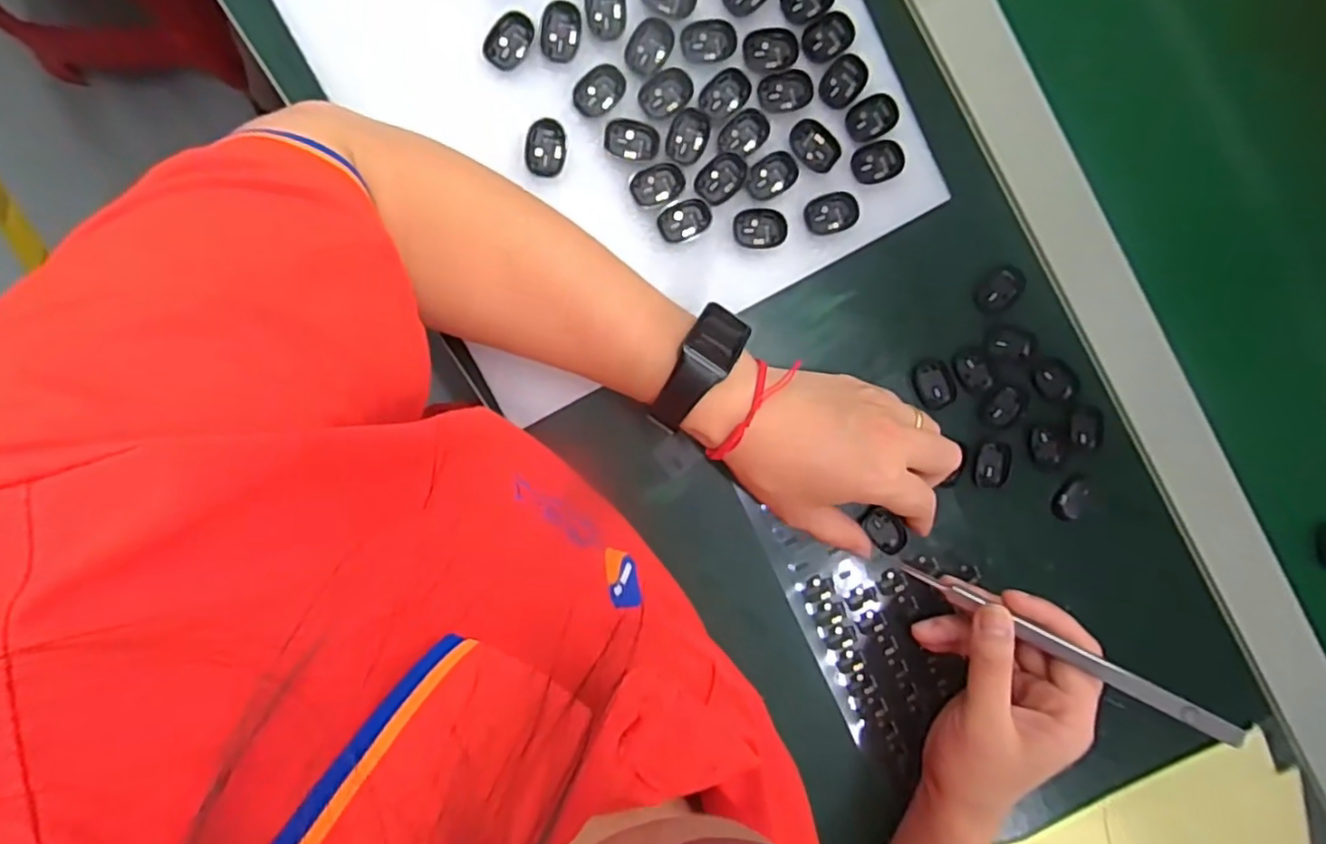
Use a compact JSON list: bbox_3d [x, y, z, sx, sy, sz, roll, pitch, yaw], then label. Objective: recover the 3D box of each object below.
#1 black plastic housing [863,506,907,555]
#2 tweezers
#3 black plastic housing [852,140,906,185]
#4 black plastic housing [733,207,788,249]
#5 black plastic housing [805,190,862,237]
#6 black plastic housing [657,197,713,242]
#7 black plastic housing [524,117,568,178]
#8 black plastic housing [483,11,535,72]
[{"bbox_3d":[0.125,0.061,0.370,0.018,0.004,0.031,-43,97,3],"label":"black plastic housing"},{"bbox_3d":[0.195,0.110,0.328,0.154,0.012,0.011,26,97,27],"label":"tweezers"},{"bbox_3d":[0.111,-0.135,0.341,0.026,0.004,0.021,-23,97,-3],"label":"black plastic housing"},{"bbox_3d":[0.050,-0.100,0.339,0.028,0.004,0.020,6,94,-6],"label":"black plastic housing"},{"bbox_3d":[0.088,-0.108,0.342,0.028,0.005,0.020,-18,96,-3],"label":"black plastic housing"},{"bbox_3d":[0.011,-0.103,0.336,0.027,0.005,0.019,-18,96,-3],"label":"black plastic housing"},{"bbox_3d":[-0.058,-0.137,0.328,0.019,0.005,0.026,9,94,-6],"label":"black plastic housing"},{"bbox_3d":[-0.075,-0.186,0.321,0.018,0.007,0.027,38,91,-7],"label":"black plastic housing"}]

